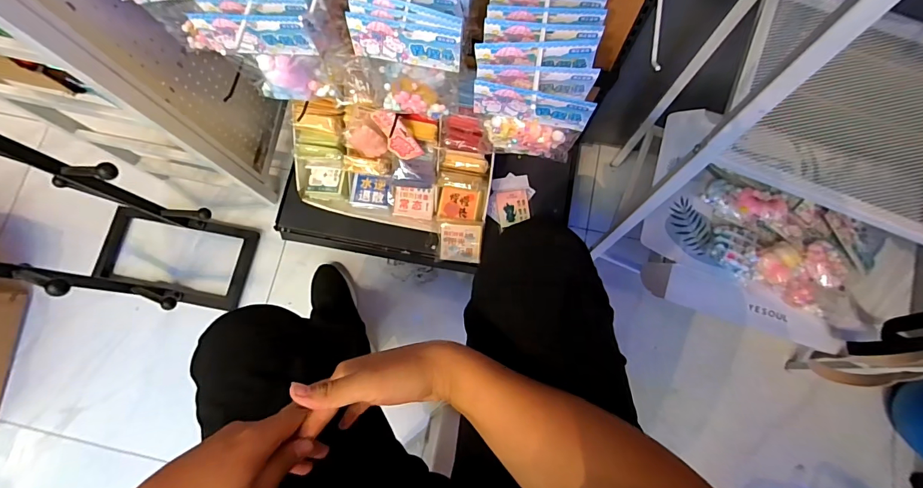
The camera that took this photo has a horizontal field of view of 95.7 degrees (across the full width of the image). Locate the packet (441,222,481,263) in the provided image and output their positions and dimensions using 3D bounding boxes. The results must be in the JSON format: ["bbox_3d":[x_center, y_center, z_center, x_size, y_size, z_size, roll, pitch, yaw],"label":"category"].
[{"bbox_3d":[-0.002,-0.001,0.977,0.096,0.009,0.090,5,111,-6],"label":"packet"}]

